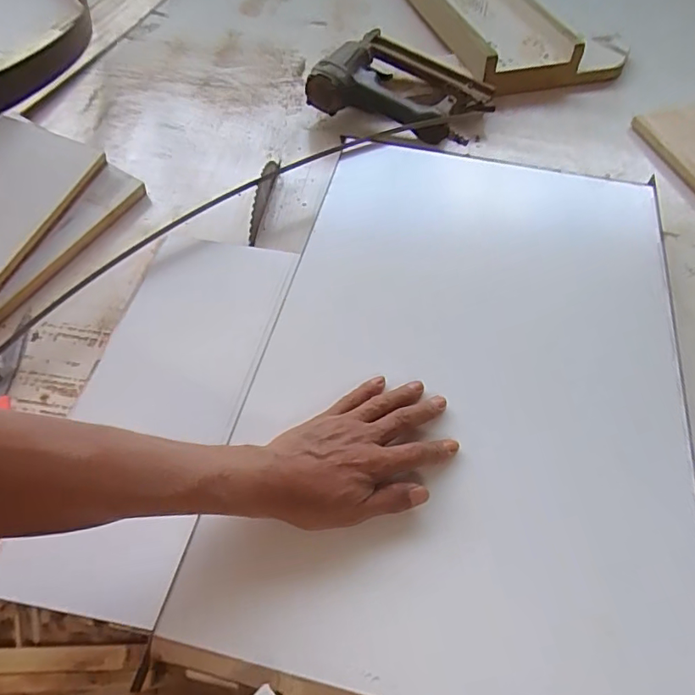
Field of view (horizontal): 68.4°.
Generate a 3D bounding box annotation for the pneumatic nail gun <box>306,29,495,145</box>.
[{"bbox_3d":[0.080,-0.357,0.712,0.225,0.063,0.157,23,58,13],"label":"pneumatic nail gun"}]

